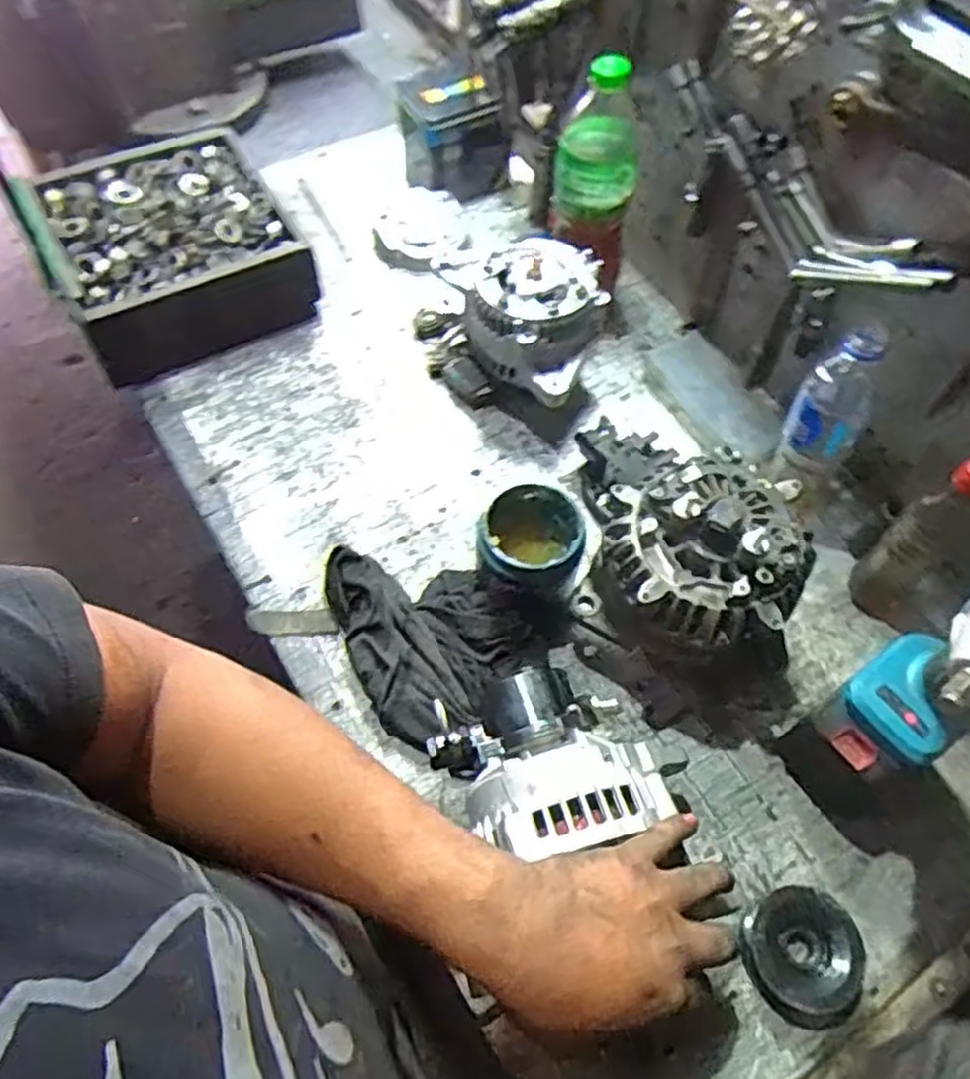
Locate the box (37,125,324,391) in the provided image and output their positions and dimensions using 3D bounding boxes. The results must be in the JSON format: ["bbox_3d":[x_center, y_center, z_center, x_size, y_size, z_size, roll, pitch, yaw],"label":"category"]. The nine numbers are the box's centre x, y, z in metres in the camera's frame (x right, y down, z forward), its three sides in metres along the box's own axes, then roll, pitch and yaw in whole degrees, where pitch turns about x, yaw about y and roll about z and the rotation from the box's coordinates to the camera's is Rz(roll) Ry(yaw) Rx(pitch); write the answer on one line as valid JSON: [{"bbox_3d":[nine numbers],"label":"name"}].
[{"bbox_3d":[-0.338,-0.321,0.848,0.241,0.095,0.242,-23,64,-15],"label":"box"}]

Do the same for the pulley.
[{"bbox_3d":[0.233,0.301,0.559,0.076,0.034,0.088,-24,64,-15],"label":"pulley"}]

